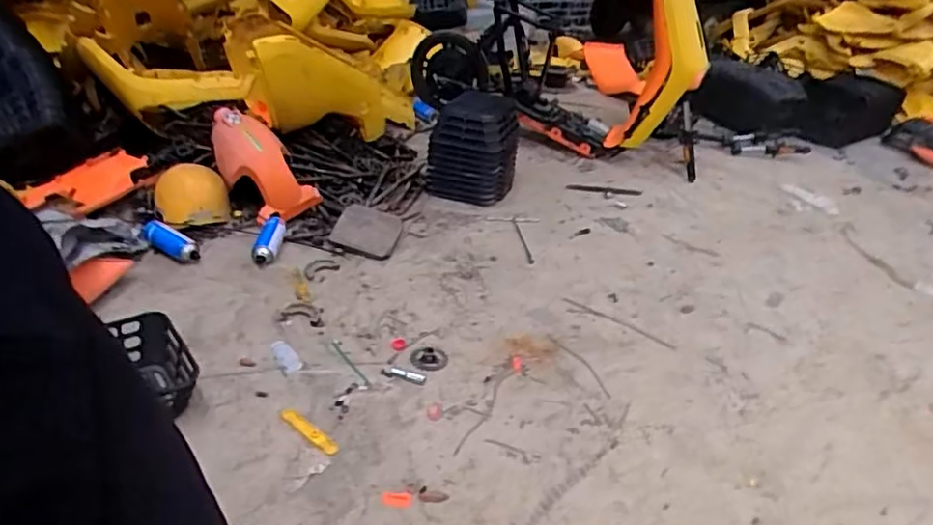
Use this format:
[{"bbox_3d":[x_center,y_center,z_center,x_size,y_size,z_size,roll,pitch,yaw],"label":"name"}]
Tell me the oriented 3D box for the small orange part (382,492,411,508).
[{"bbox_3d":[-0.126,0.428,1.098,0.053,0.004,0.027,4,32,-2],"label":"small orange part"}]

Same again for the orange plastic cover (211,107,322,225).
[{"bbox_3d":[-0.626,-0.294,1.835,0.378,0.120,0.183,51,41,-2],"label":"orange plastic cover"}]

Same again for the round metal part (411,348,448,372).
[{"bbox_3d":[-0.086,0.223,1.413,0.084,0.006,0.079,4,32,-2],"label":"round metal part"}]

